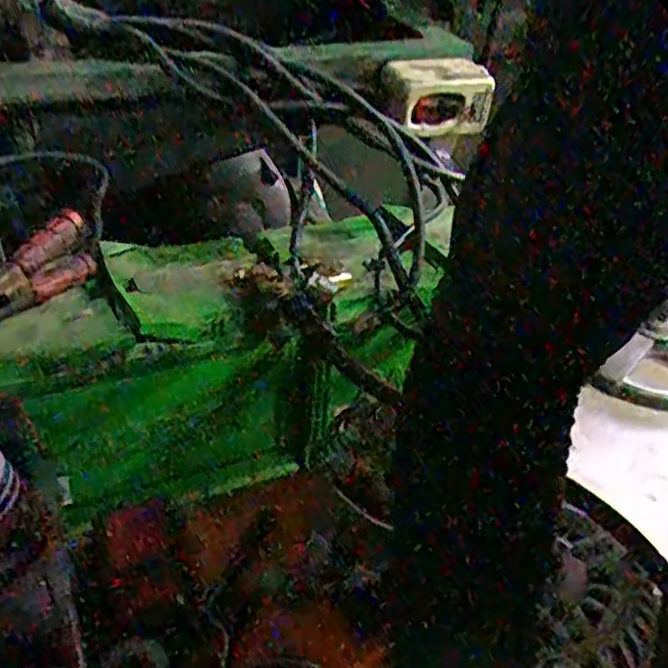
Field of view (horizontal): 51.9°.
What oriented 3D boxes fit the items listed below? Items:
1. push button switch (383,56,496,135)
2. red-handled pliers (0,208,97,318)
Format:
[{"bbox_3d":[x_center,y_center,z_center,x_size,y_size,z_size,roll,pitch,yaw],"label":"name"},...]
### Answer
[{"bbox_3d":[0.099,-0.236,0.676,0.112,0.062,0.049,-14,42,-23],"label":"push button switch"},{"bbox_3d":[-0.254,-0.045,0.545,0.025,0.067,0.153,20,41,19],"label":"red-handled pliers"}]

